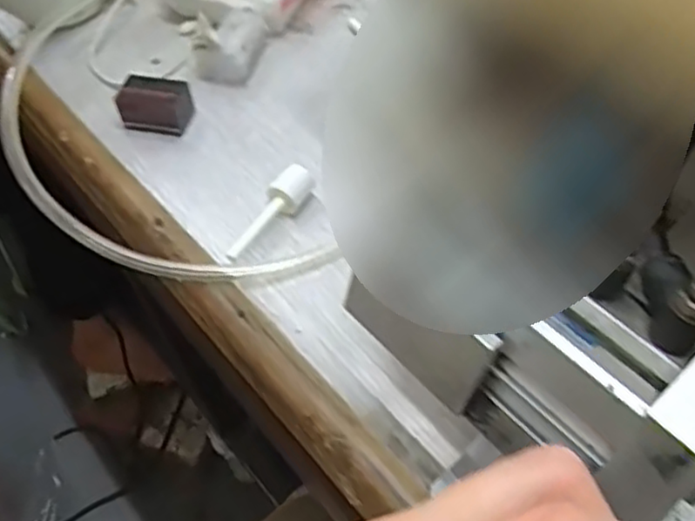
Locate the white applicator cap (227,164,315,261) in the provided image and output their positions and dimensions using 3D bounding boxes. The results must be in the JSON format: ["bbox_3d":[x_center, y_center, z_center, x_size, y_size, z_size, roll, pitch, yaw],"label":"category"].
[{"bbox_3d":[-0.042,-0.024,0.355,0.015,0.012,0.064,30,63,24],"label":"white applicator cap"}]

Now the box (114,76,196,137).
[{"bbox_3d":[-0.112,-0.091,0.402,0.040,0.022,0.024,12,57,13],"label":"box"}]

